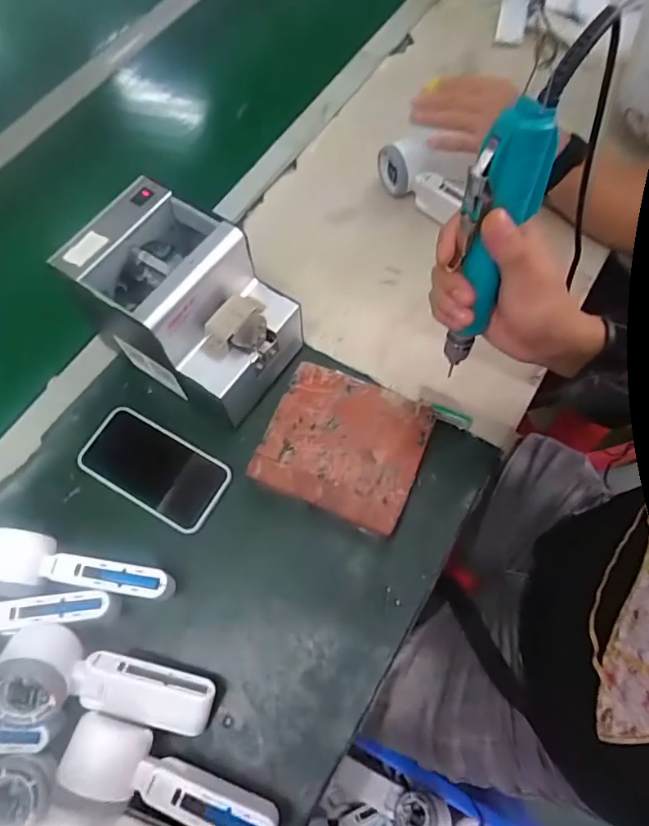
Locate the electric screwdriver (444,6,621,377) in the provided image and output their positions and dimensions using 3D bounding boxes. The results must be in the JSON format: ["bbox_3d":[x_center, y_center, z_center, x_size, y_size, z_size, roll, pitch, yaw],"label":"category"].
[{"bbox_3d":[0.116,-0.129,0.356,0.046,0.235,0.051,20,45,11],"label":"electric screwdriver"}]

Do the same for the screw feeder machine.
[{"bbox_3d":[-0.126,-0.101,0.502,0.169,0.154,0.119,33,71,15],"label":"screw feeder machine"}]

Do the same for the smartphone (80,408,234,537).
[{"bbox_3d":[-0.168,0.054,0.510,0.147,0.009,0.077,26,69,13],"label":"smartphone"}]

